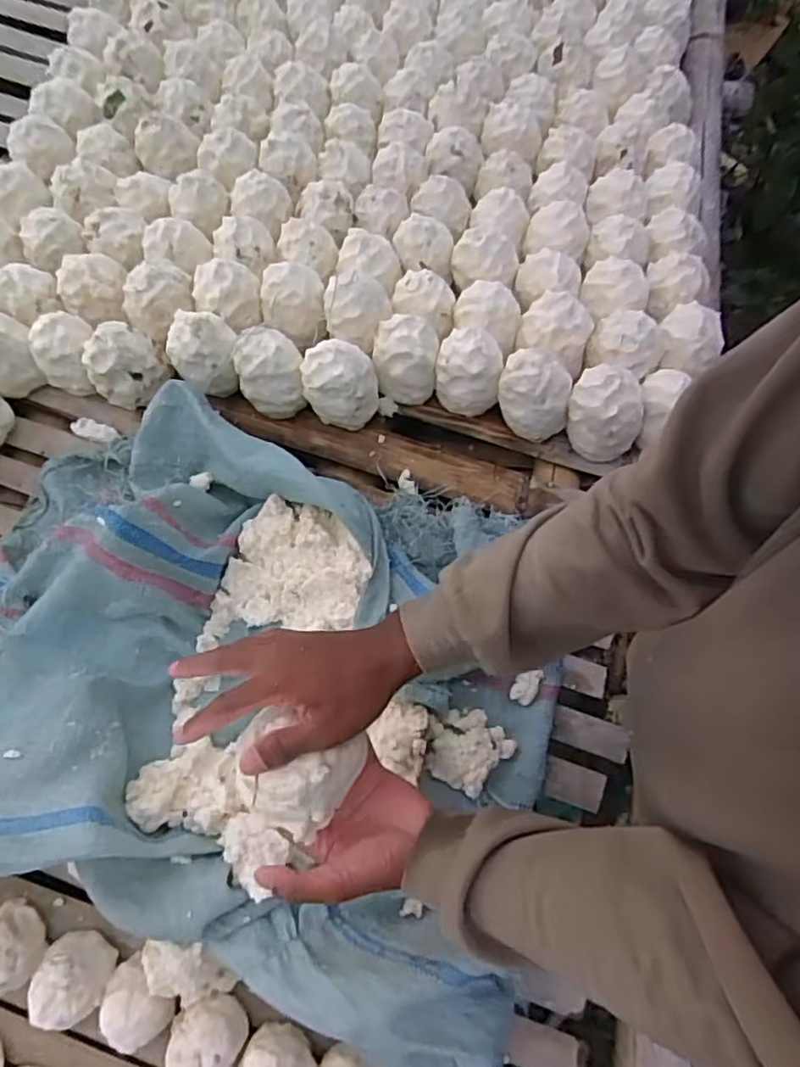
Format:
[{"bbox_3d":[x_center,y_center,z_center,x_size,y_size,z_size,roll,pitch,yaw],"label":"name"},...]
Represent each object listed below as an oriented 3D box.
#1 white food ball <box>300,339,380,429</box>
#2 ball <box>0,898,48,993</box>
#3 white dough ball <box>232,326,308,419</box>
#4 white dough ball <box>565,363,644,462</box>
[{"bbox_3d":[-0.074,-0.186,0.808,0.090,0.098,0.076,-18,68,-8],"label":"white food ball"},{"bbox_3d":[-0.373,0.390,0.606,0.060,0.045,0.069,-32,70,-13],"label":"ball"},{"bbox_3d":[-0.163,-0.202,0.817,0.078,0.082,0.078,0,66,0],"label":"white dough ball"},{"bbox_3d":[0.254,-0.152,0.795,0.093,0.097,0.084,15,67,6],"label":"white dough ball"}]

